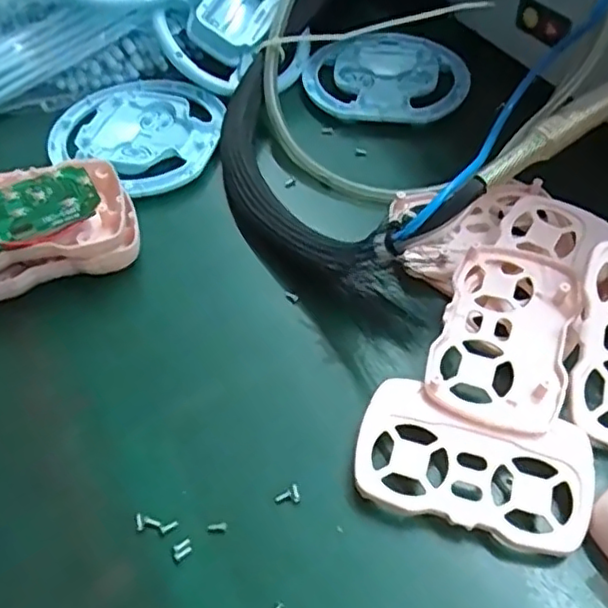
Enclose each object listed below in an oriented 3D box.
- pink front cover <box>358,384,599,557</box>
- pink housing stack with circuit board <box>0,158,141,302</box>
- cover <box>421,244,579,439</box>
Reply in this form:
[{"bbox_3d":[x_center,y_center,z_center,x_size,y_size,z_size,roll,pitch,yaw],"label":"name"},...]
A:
[{"bbox_3d":[0.066,0.064,0.251,0.087,0.017,0.051,13,55,13],"label":"pink front cover"},{"bbox_3d":[-0.133,-0.037,0.323,0.092,0.043,0.057,-16,54,-8],"label":"pink housing stack with circuit board"},{"bbox_3d":[0.089,0.011,0.279,0.053,0.013,0.091,16,56,15],"label":"cover"}]

